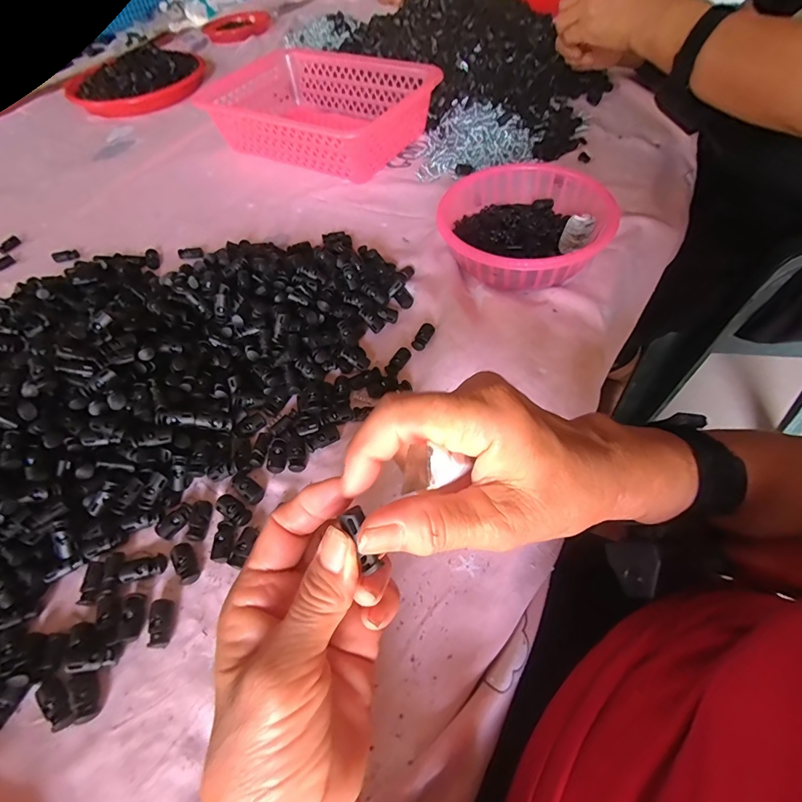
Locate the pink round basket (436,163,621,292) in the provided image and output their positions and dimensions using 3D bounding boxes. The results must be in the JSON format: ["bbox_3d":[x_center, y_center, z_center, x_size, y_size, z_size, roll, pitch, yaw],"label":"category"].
[{"bbox_3d":[0.123,-0.181,0.441,0.159,0.050,0.164,-2,56,3],"label":"pink round basket"}]

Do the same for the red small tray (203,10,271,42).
[{"bbox_3d":[-0.368,-0.847,0.954,0.150,0.021,0.103,-19,56,-8],"label":"red small tray"}]

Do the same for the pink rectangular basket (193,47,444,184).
[{"bbox_3d":[-0.127,-0.419,0.613,0.323,0.072,0.201,24,61,19],"label":"pink rectangular basket"}]

